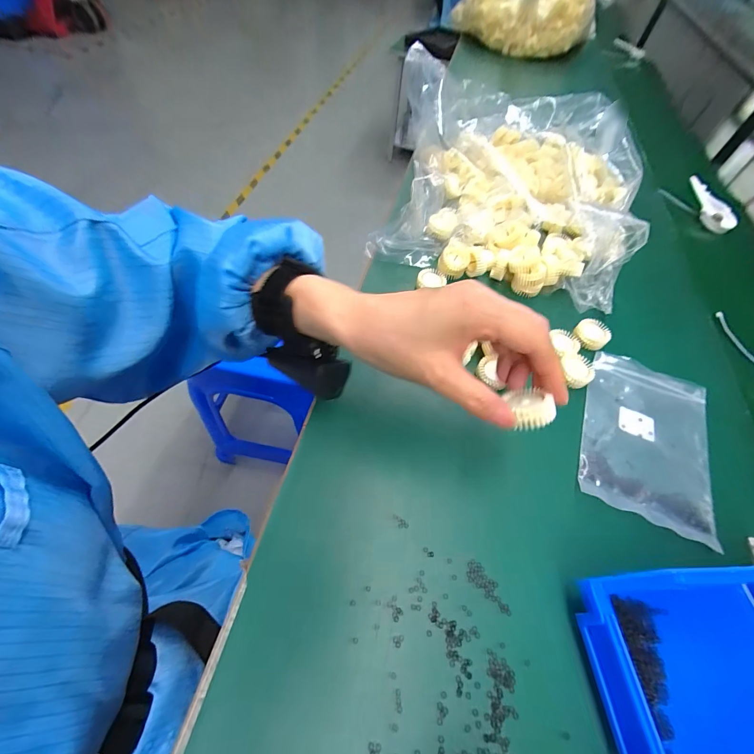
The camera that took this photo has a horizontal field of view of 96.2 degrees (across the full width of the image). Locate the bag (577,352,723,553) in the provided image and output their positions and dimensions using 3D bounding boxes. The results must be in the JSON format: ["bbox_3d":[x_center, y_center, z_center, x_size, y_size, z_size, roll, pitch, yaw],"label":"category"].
[{"bbox_3d":[0.229,0.050,0.287,0.100,0.011,0.143,23,59,10],"label":"bag"}]

